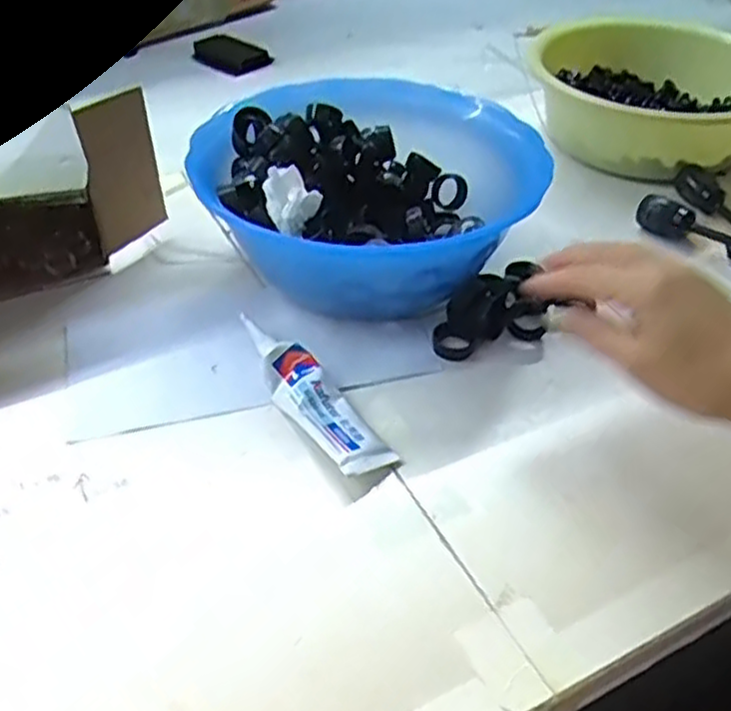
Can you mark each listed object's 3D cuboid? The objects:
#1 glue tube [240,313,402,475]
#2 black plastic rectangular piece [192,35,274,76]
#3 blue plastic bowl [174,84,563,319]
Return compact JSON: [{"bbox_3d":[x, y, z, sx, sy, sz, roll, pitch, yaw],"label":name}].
[{"bbox_3d":[-0.037,0.022,0.467,0.036,0.023,0.148,-26,49,-27],"label":"glue tube"},{"bbox_3d":[-0.159,-0.355,0.896,0.054,0.014,0.108,-31,51,-31],"label":"black plastic rectangular piece"},{"bbox_3d":[0.002,-0.106,0.552,0.221,0.100,0.221,0,42,0],"label":"blue plastic bowl"}]

